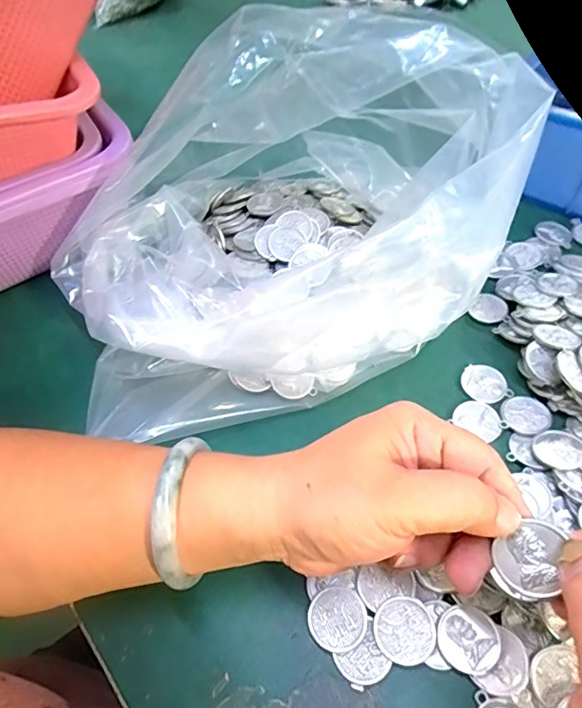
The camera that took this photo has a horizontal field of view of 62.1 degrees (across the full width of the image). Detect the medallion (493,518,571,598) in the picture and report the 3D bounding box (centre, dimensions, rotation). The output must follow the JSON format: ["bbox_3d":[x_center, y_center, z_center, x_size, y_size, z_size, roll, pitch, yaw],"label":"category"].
[{"bbox_3d":[0.093,0.079,0.188,0.023,0.004,0.027,6,87,20],"label":"medallion"}]

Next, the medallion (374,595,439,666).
[{"bbox_3d":[0.057,0.137,0.240,0.029,0.004,0.029,-2,55,2],"label":"medallion"}]

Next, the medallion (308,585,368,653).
[{"bbox_3d":[0.024,0.135,0.246,0.028,0.004,0.028,-2,55,2],"label":"medallion"}]

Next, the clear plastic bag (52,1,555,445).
[{"bbox_3d":[-0.032,-0.091,0.309,0.262,0.164,0.242,-26,58,-14],"label":"clear plastic bag"}]

